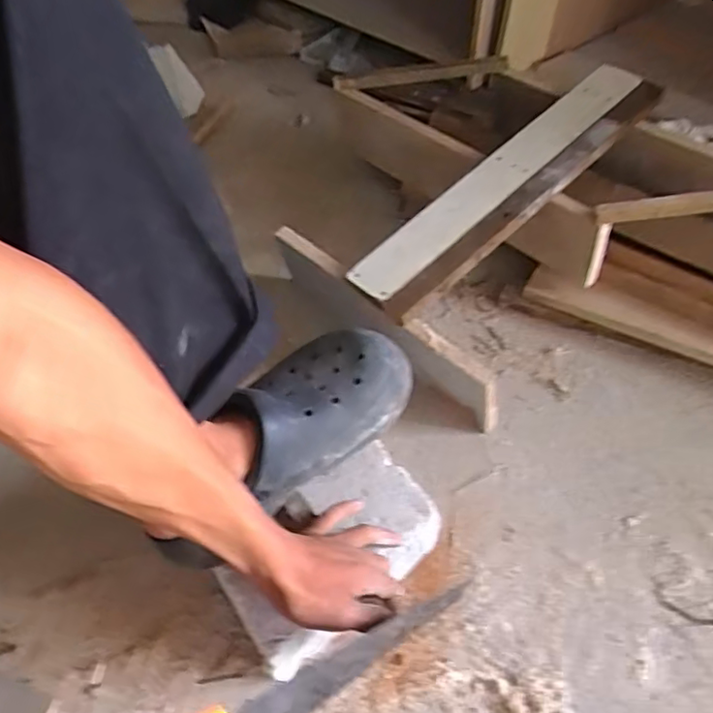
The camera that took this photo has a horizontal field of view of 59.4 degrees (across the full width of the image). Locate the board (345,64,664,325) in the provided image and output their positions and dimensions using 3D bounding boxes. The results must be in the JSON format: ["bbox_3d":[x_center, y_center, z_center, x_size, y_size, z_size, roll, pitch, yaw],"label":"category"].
[{"bbox_3d":[0.205,-0.229,0.816,0.114,0.032,0.519,35,66,29],"label":"board"}]

